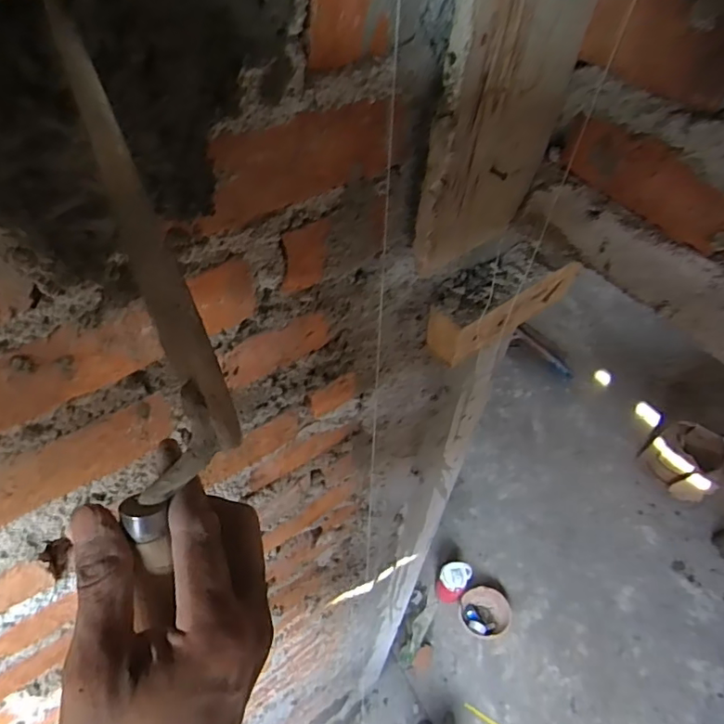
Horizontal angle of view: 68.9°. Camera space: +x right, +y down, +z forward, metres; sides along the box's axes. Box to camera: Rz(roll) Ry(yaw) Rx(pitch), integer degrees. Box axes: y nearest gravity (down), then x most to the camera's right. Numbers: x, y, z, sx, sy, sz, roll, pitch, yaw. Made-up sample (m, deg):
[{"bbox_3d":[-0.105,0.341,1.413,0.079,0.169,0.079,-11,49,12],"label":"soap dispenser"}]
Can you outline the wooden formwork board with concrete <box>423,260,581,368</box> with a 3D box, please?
[{"bbox_3d":[0.147,-0.056,0.549,0.182,0.061,0.038,-28,57,-24],"label":"wooden formwork board with concrete"}]

